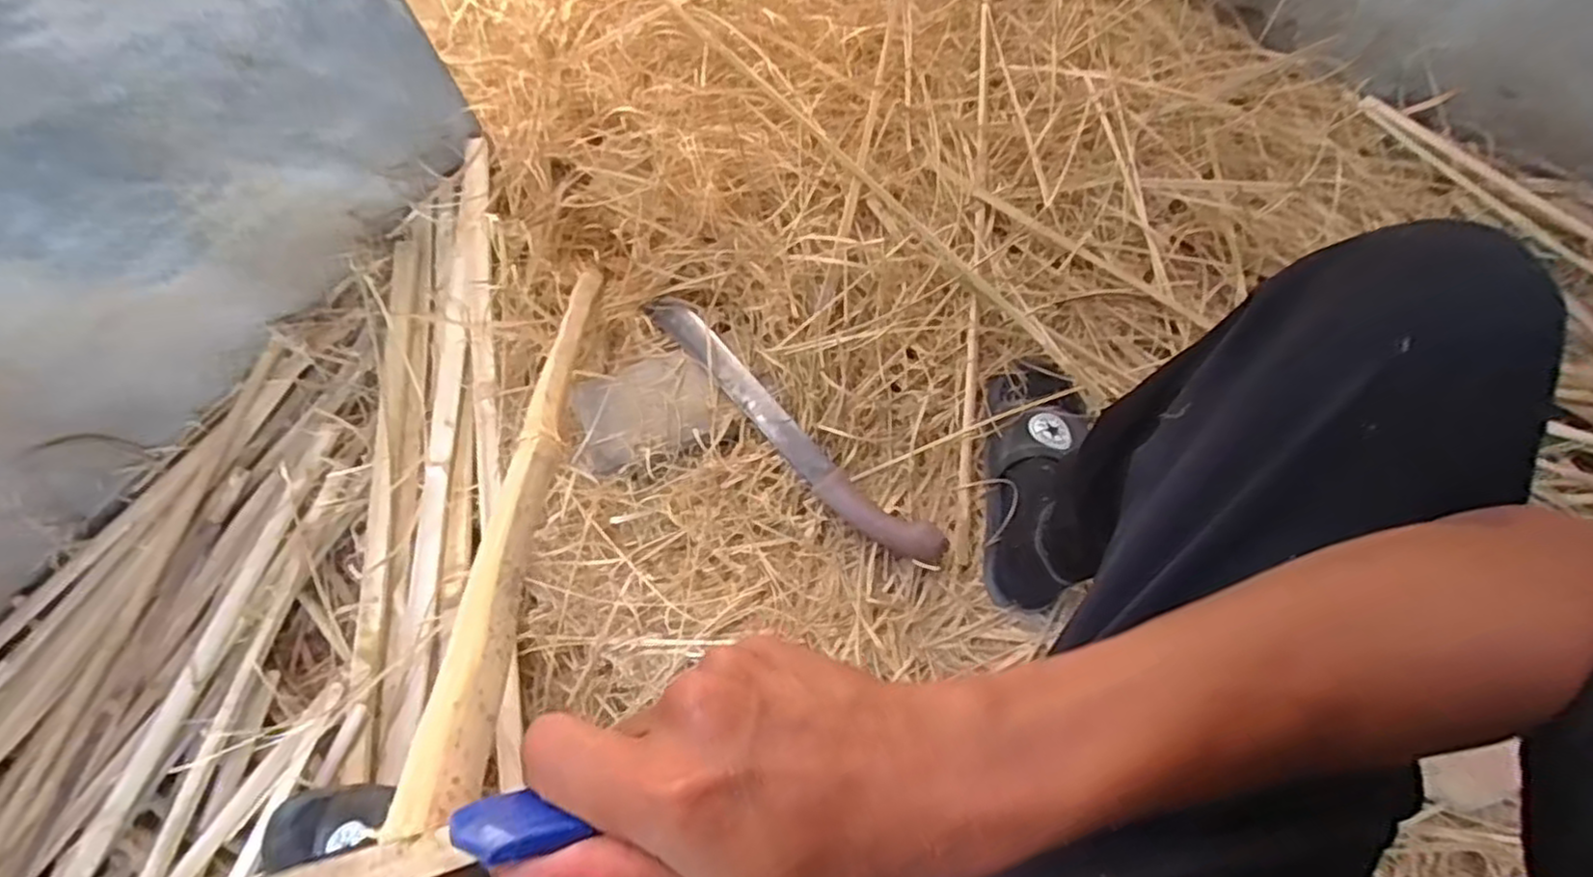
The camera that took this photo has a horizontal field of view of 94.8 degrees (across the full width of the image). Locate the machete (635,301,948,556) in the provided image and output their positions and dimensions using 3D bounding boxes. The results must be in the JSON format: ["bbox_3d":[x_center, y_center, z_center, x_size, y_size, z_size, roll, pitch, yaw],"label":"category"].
[{"bbox_3d":[-0.012,-0.015,0.733,0.390,0.033,0.055,42,77,14],"label":"machete"}]

